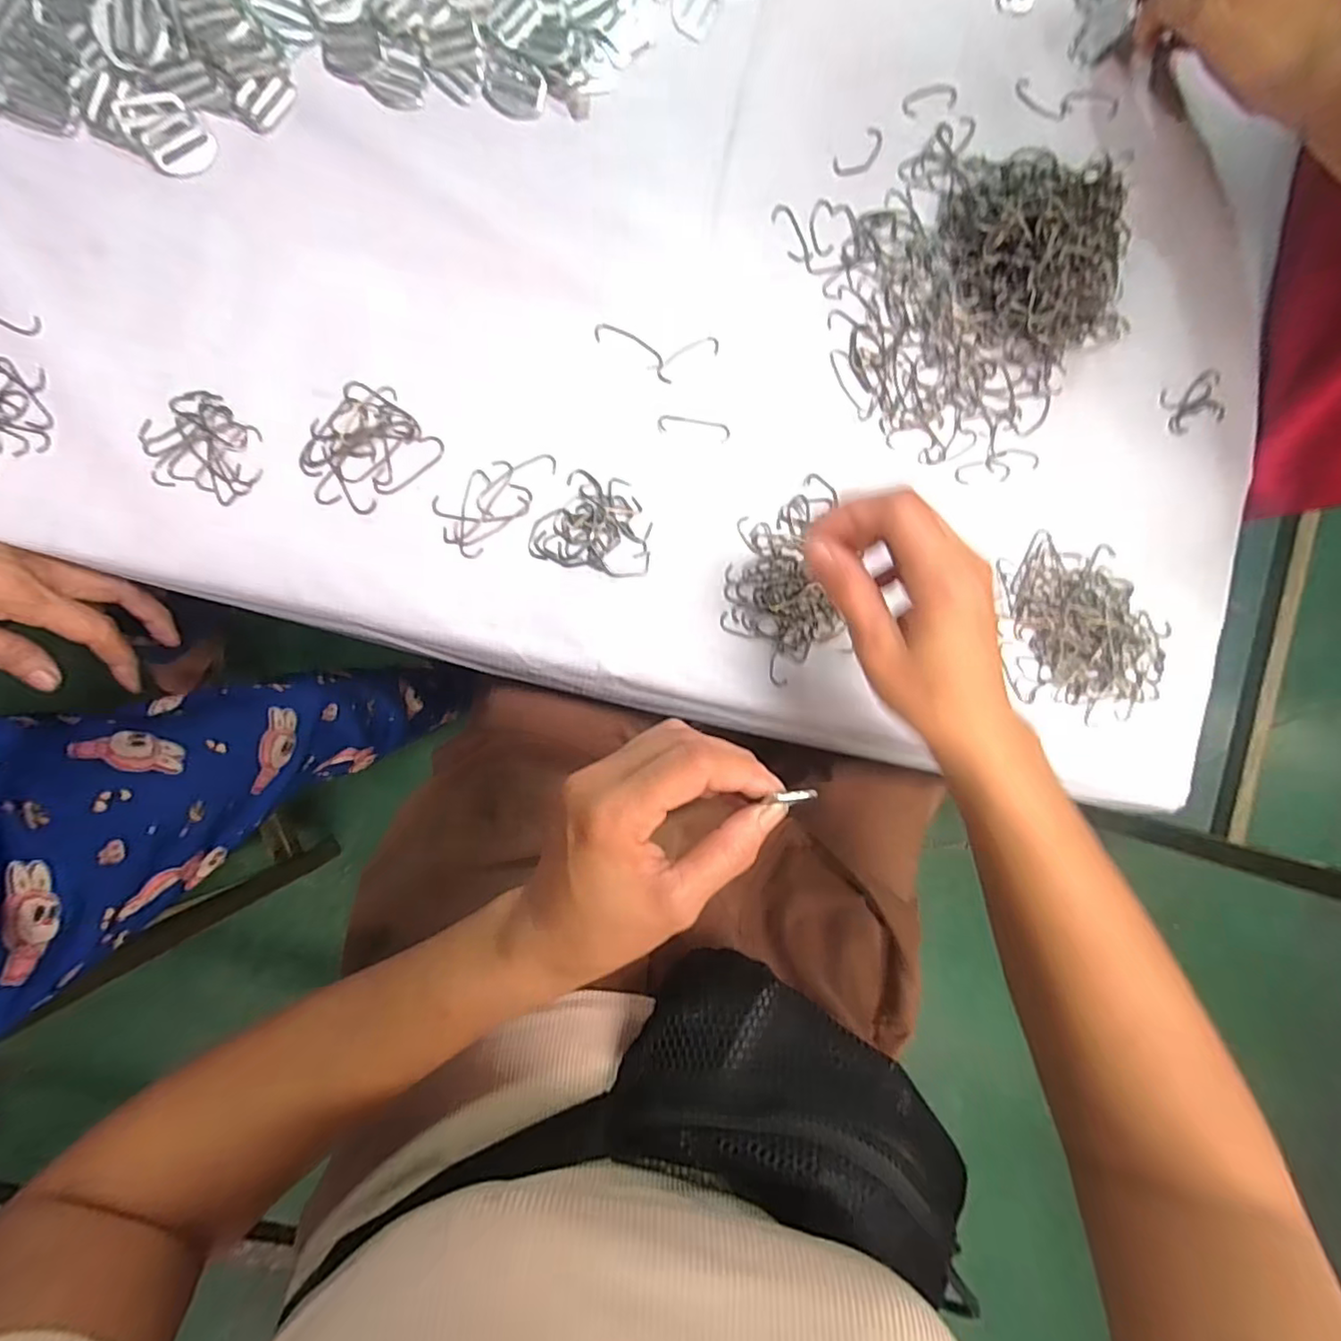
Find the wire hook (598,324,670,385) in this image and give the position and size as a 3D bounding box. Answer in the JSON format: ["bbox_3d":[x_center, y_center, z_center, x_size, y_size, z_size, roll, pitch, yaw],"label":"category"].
[{"bbox_3d":[-0.020,-0.183,0.351,0.050,0.004,0.014,28,87,-7],"label":"wire hook"}]

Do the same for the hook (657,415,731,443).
[{"bbox_3d":[0.014,-0.141,0.355,0.042,0.004,0.011,7,90,-8],"label":"hook"}]

